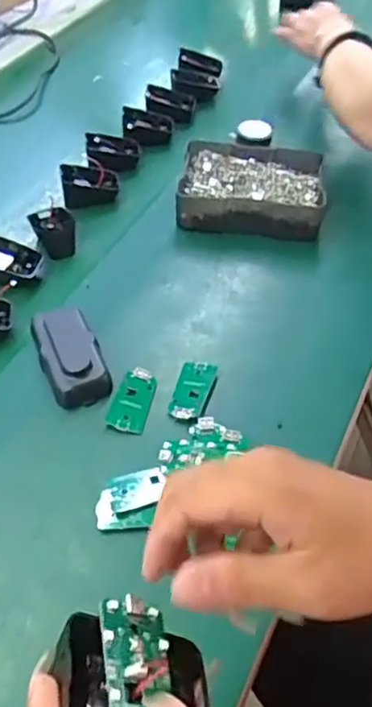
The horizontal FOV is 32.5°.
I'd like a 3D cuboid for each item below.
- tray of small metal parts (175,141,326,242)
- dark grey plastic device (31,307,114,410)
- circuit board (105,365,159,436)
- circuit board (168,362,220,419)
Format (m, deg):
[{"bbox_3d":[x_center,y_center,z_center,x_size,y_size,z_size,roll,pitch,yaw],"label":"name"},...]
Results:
[{"bbox_3d":[0.075,-0.185,0.725,0.157,0.048,0.124,5,49,6],"label":"tray of small metal parts"},{"bbox_3d":[-0.103,-0.002,0.562,0.050,0.024,0.103,-20,51,-15],"label":"dark grey plastic device"},{"bbox_3d":[-0.045,0.038,0.540,0.031,0.004,0.065,8,49,9],"label":"circuit board"},{"bbox_3d":[0.006,0.031,0.548,0.030,0.005,0.061,12,50,12],"label":"circuit board"}]

